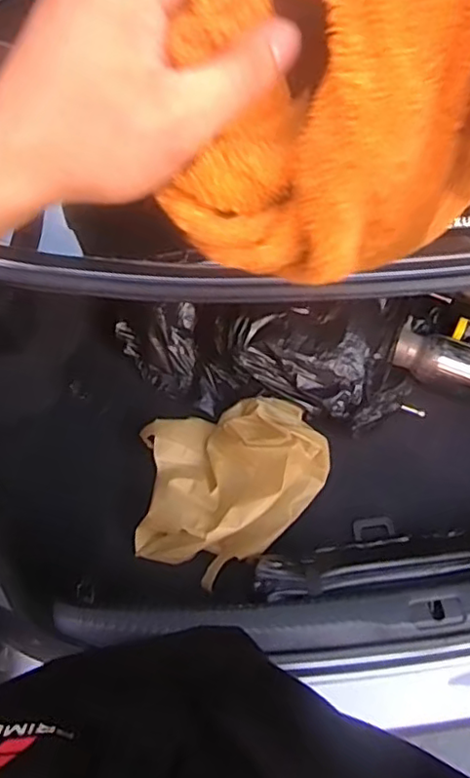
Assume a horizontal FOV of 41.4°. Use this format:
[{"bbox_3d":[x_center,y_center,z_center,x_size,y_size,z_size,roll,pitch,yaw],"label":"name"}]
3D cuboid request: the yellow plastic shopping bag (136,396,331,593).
[{"bbox_3d":[-0.008,0.133,1.014,0.345,0.131,0.267,-20,64,-12],"label":"yellow plastic shopping bag"}]

